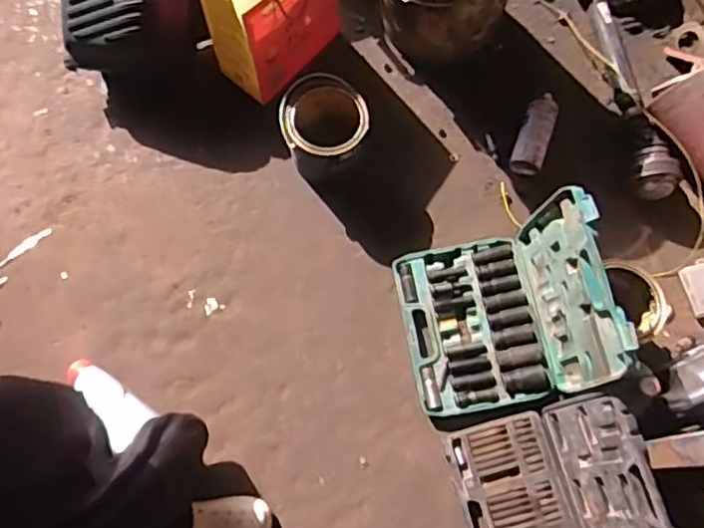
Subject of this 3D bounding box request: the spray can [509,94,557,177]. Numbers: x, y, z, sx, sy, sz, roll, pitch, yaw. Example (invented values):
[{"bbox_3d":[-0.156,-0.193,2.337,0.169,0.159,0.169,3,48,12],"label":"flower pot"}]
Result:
[{"bbox_3d":[0.381,-0.270,1.374,0.064,0.078,0.177,19,74,4],"label":"spray can"}]

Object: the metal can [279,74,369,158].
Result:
[{"bbox_3d":[-0.058,-0.276,1.299,0.162,0.132,0.164,-12,74,-5],"label":"metal can"}]

